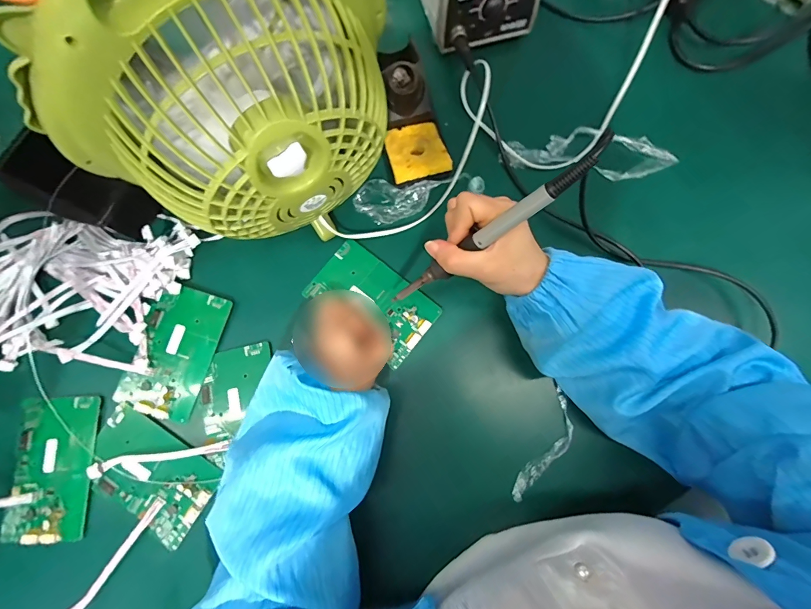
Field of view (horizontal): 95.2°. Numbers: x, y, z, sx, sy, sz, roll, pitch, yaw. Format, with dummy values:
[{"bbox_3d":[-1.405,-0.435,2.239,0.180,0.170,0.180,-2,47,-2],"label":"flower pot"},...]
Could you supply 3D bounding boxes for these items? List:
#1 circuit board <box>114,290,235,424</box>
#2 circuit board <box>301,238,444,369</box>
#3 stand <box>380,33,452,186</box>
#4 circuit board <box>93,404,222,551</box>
[{"bbox_3d":[-0.241,0.048,0.385,0.078,0.005,0.131,16,79,4],"label":"circuit board"},{"bbox_3d":[-0.036,-0.005,0.398,0.130,0.007,0.080,38,81,8],"label":"circuit board"},{"bbox_3d":[0.001,-0.211,0.403,0.070,0.065,0.155,-17,79,-3],"label":"stand"},{"bbox_3d":[-0.250,0.164,0.363,0.130,0.008,0.079,36,81,7],"label":"circuit board"}]

